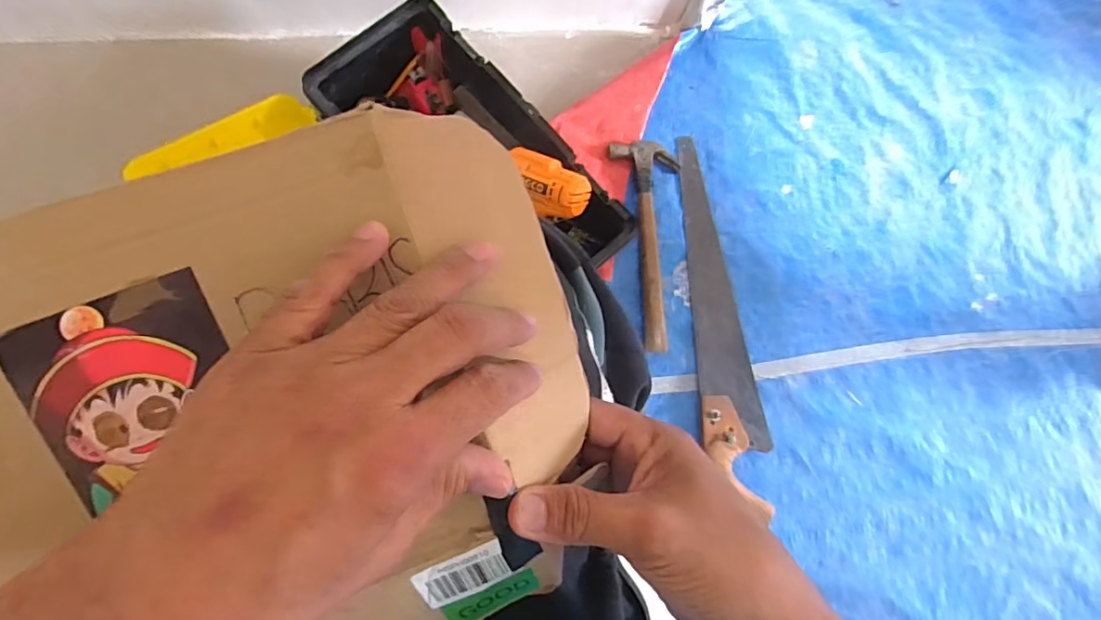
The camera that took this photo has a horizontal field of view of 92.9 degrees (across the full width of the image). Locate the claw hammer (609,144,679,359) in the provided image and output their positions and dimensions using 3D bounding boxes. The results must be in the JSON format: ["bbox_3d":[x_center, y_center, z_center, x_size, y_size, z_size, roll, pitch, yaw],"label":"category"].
[{"bbox_3d":[0.162,-0.099,0.769,0.095,0.024,0.308,-9,84,-6],"label":"claw hammer"}]

